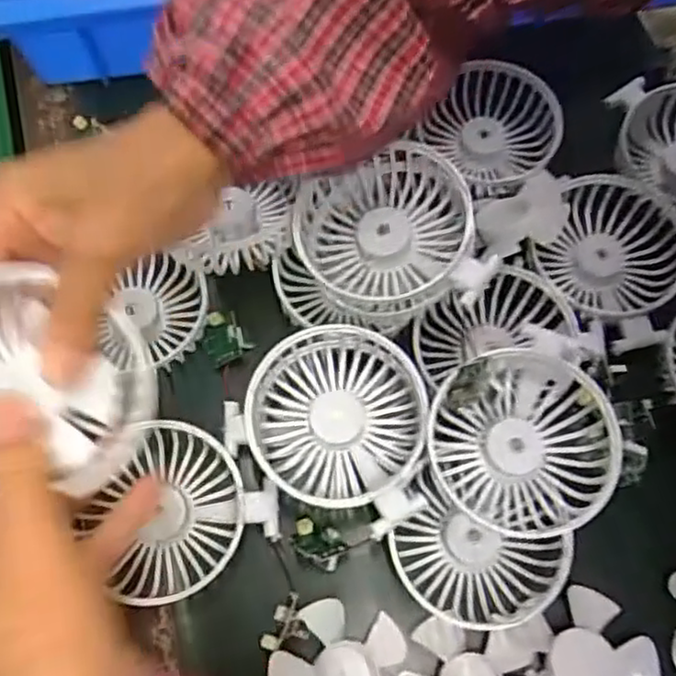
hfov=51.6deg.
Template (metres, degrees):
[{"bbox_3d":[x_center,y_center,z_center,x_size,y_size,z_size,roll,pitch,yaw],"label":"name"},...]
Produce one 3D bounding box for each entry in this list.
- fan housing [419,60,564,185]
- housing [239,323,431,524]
[{"bbox_3d":[0.103,-0.137,0.452,0.080,0.039,0.066,40,76,14],"label":"fan housing"},{"bbox_3d":[0.001,0.041,0.361,0.089,0.035,0.089,-1,76,6],"label":"housing"}]

